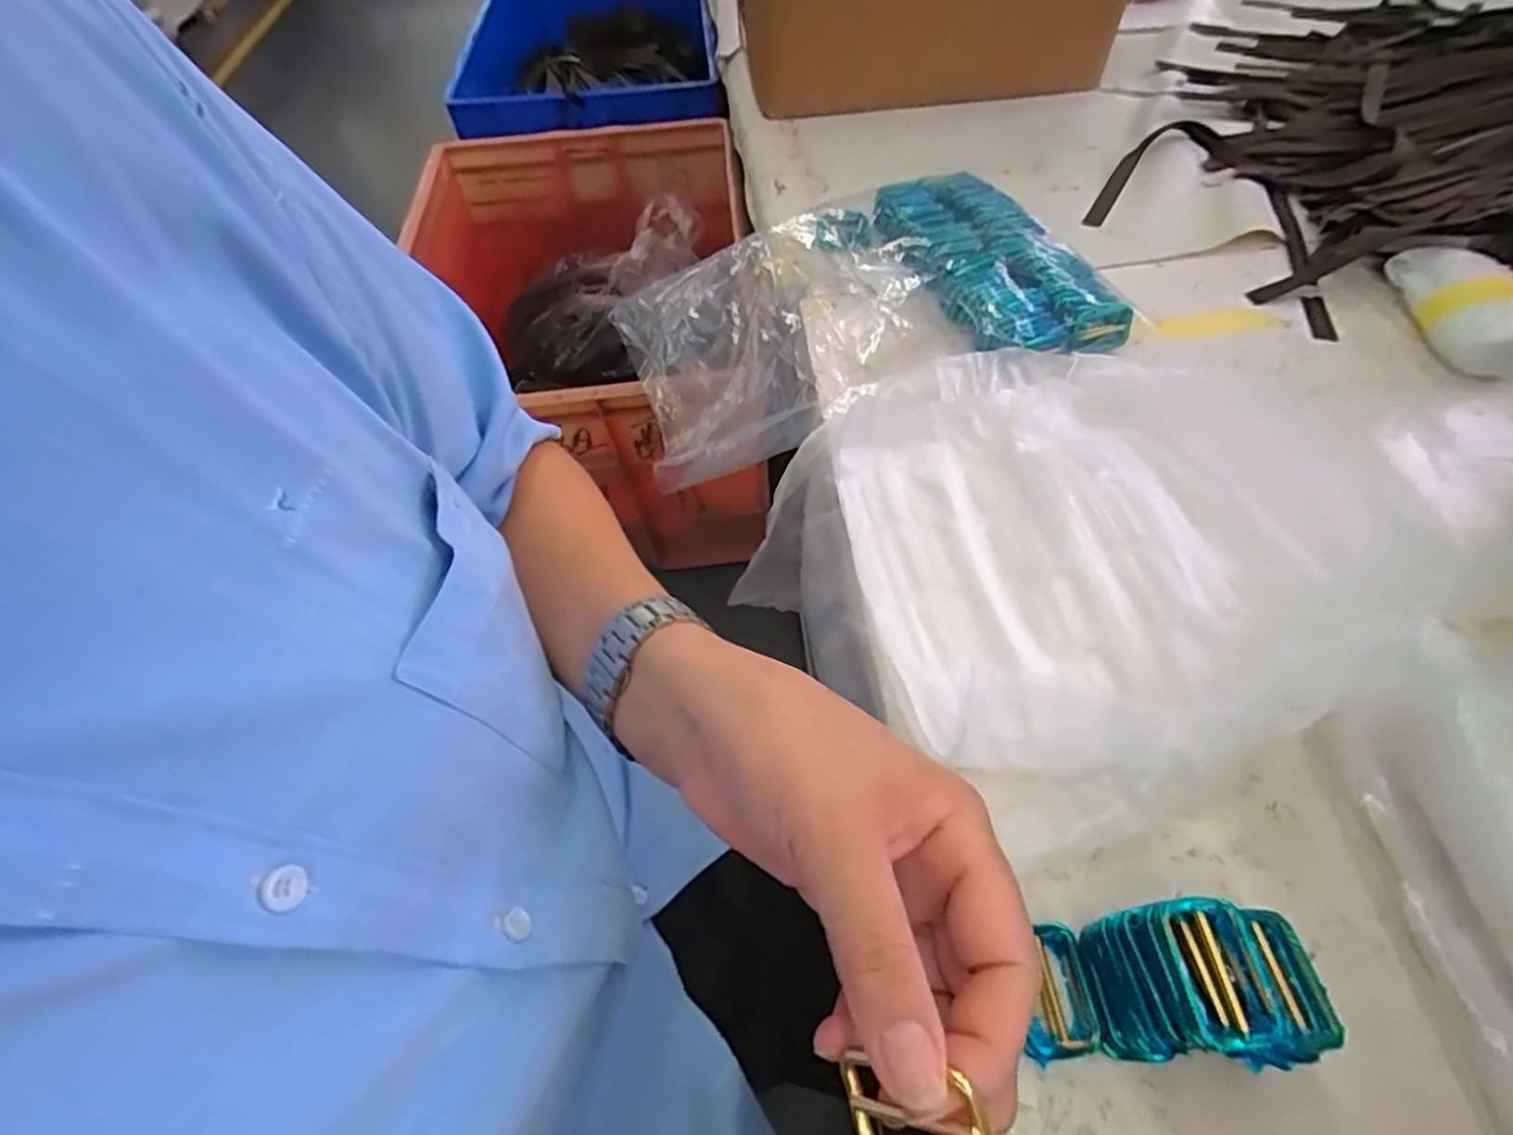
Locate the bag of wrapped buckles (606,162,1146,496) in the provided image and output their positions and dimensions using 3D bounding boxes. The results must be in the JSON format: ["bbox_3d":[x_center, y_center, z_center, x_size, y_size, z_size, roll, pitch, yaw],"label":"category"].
[{"bbox_3d":[0.071,-0.199,0.545,0.349,0.064,0.225,-20,61,5],"label":"bag of wrapped buckles"}]

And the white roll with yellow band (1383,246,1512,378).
[{"bbox_3d":[0.494,-0.185,0.486,0.052,0.039,0.115,5,55,8],"label":"white roll with yellow band"}]

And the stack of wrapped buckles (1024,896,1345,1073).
[{"bbox_3d":[0.155,0.153,0.255,0.094,0.053,0.050,-1,55,4],"label":"stack of wrapped buckles"}]

